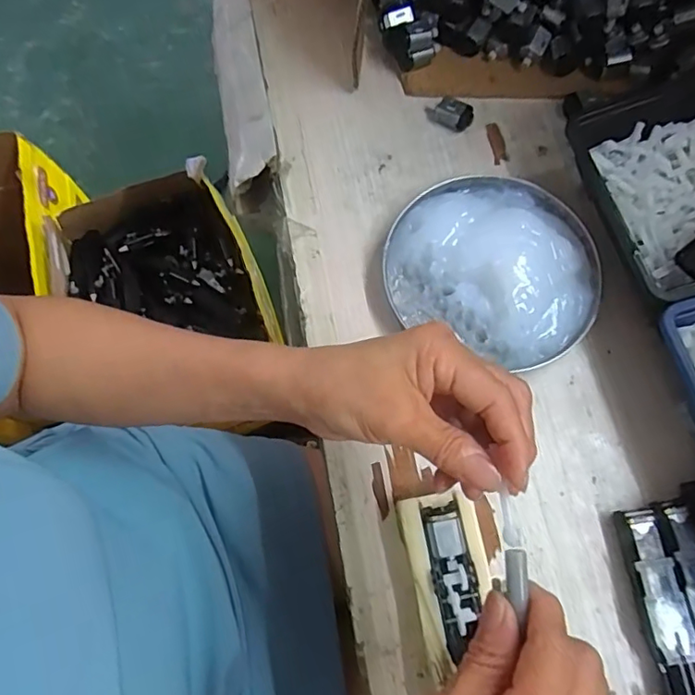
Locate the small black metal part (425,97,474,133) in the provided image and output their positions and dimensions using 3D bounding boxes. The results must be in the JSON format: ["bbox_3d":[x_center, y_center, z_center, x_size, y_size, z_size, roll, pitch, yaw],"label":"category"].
[{"bbox_3d":[0.079,-0.181,0.424,0.037,0.015,0.017,28,76,9],"label":"small black metal part"}]

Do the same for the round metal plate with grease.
[{"bbox_3d":[0.103,-0.062,0.381,0.140,0.030,0.131,0,73,1],"label":"round metal plate with grease"}]

